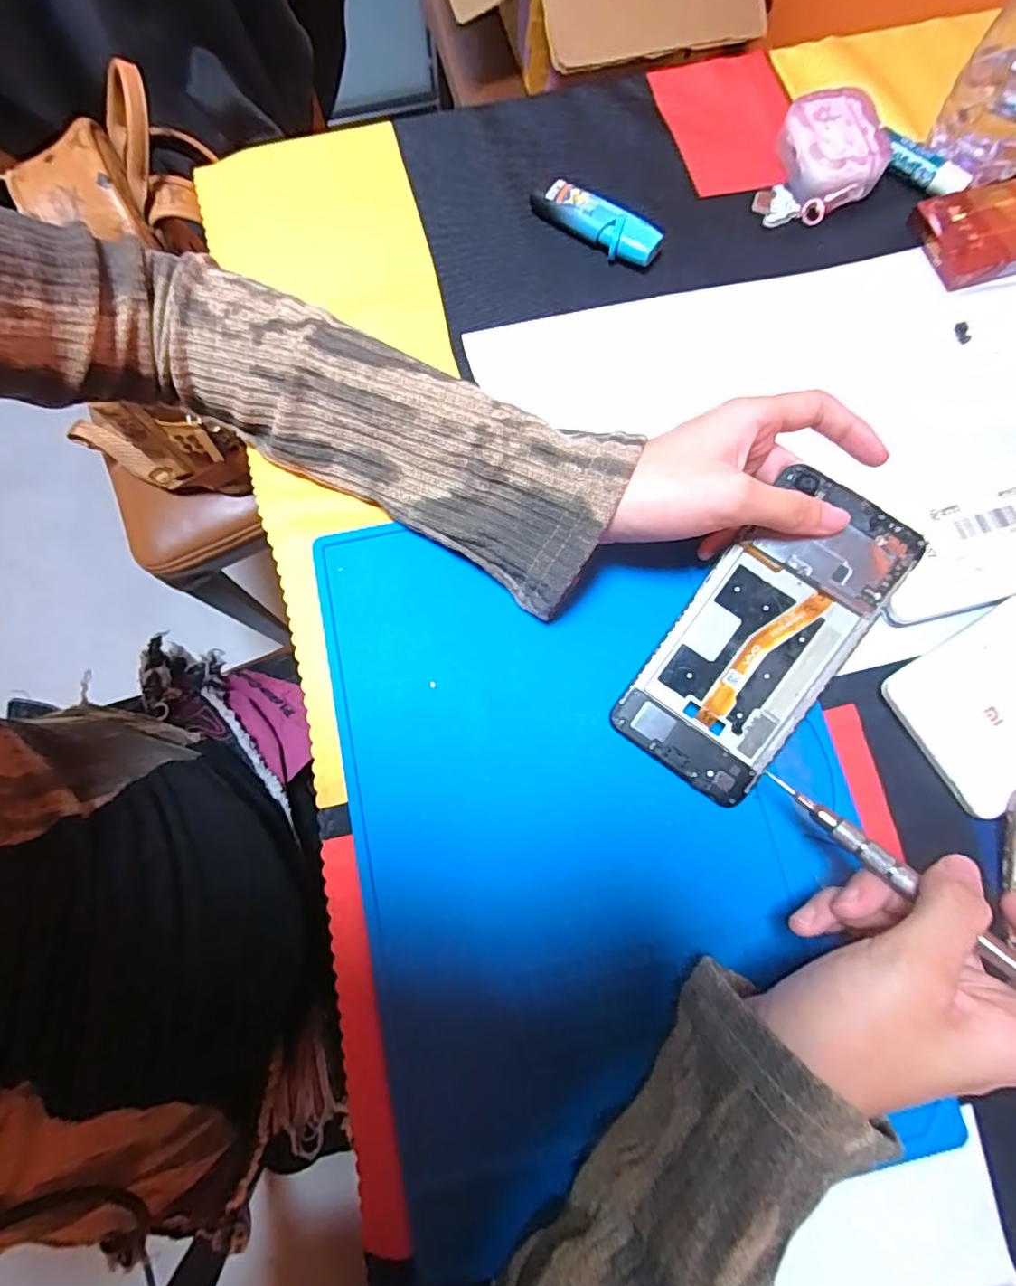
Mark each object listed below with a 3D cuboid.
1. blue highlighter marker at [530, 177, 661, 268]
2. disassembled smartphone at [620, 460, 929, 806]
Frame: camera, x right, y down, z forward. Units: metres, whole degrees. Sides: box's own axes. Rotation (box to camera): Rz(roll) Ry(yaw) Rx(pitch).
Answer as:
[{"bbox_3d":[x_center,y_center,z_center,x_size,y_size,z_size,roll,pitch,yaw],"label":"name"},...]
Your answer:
[{"bbox_3d":[0.052,-0.252,0.333,0.081,0.016,0.021,34,78,7],"label":"blue highlighter marker"},{"bbox_3d":[0.118,-0.002,0.257,0.072,0.007,0.149,40,93,8],"label":"disassembled smartphone"}]

